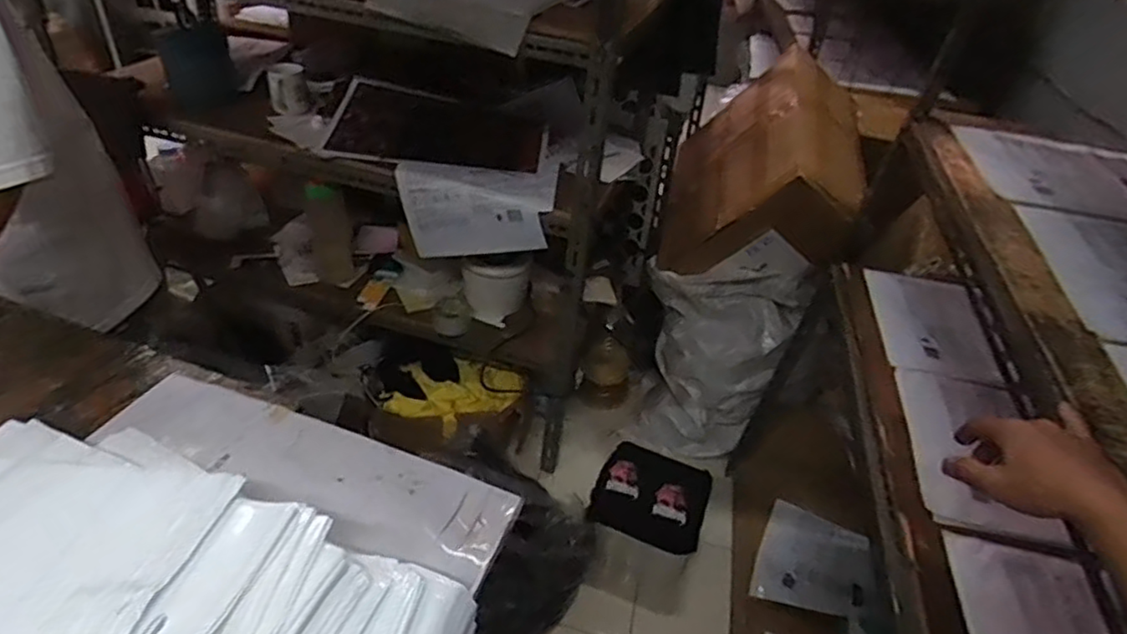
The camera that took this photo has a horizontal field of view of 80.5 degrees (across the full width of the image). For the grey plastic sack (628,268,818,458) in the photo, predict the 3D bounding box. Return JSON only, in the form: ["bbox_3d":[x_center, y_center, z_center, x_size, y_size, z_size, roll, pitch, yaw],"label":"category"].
[{"bbox_3d":[0.359,0.106,1.675,0.356,0.585,0.124,18,38,15],"label":"grey plastic sack"}]

